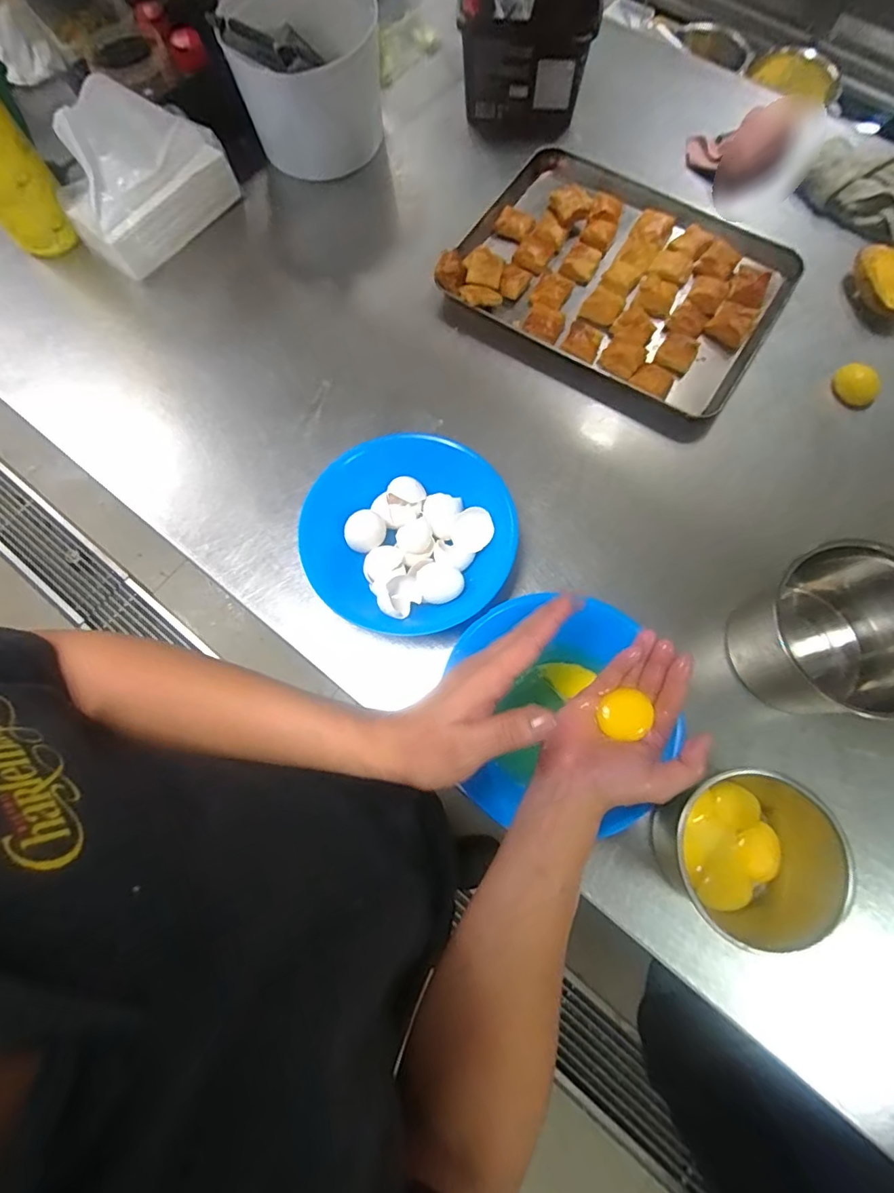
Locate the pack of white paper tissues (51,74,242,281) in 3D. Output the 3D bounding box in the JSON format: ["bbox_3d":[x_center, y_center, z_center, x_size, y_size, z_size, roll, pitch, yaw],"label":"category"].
[{"bbox_3d":[-0.390,-0.539,0.671,0.209,0.156,0.091,-43,77,-10],"label":"pack of white paper tissues"}]

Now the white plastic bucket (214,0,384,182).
[{"bbox_3d":[-0.186,-0.697,0.705,0.194,0.159,0.188,0,74,1],"label":"white plastic bucket"}]

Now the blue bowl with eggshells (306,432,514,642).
[{"bbox_3d":[-0.041,-0.061,0.546,0.207,0.071,0.210,0,74,1],"label":"blue bowl with eggshells"}]

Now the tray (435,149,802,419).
[{"bbox_3d":[0.230,-0.428,0.687,0.405,0.032,0.315,29,77,9],"label":"tray"}]

